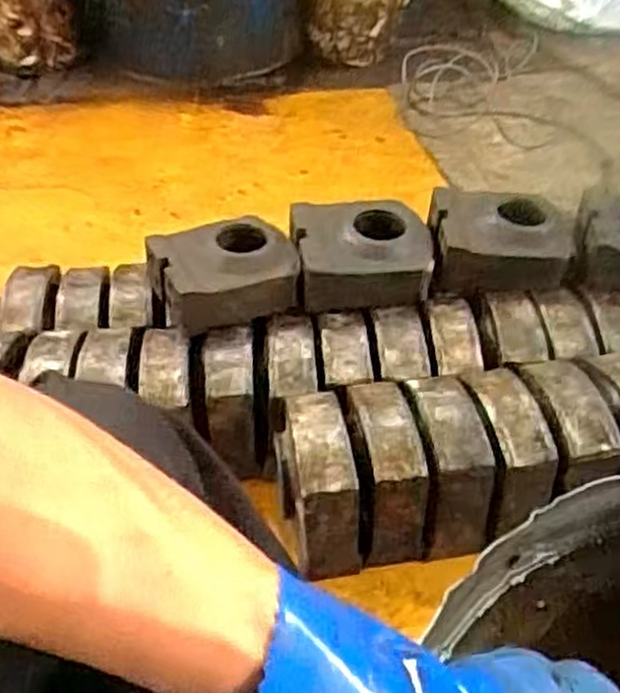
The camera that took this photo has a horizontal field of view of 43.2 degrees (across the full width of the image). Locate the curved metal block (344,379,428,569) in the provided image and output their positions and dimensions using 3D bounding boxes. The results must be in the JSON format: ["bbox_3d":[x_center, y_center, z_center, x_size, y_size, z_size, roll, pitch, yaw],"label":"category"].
[{"bbox_3d":[0.090,0.143,0.933,0.065,0.133,0.177,-6,40,-6],"label":"curved metal block"}]

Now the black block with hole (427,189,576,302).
[{"bbox_3d":[0.267,-0.143,1.096,0.195,0.078,0.164,3,40,5],"label":"black block with hole"}]

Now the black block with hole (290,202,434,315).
[{"bbox_3d":[0.071,-0.129,1.097,0.188,0.087,0.151,-2,40,-1],"label":"black block with hole"}]

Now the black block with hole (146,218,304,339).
[{"bbox_3d":[-0.117,-0.099,1.082,0.181,0.091,0.152,-15,41,-16],"label":"black block with hole"}]

